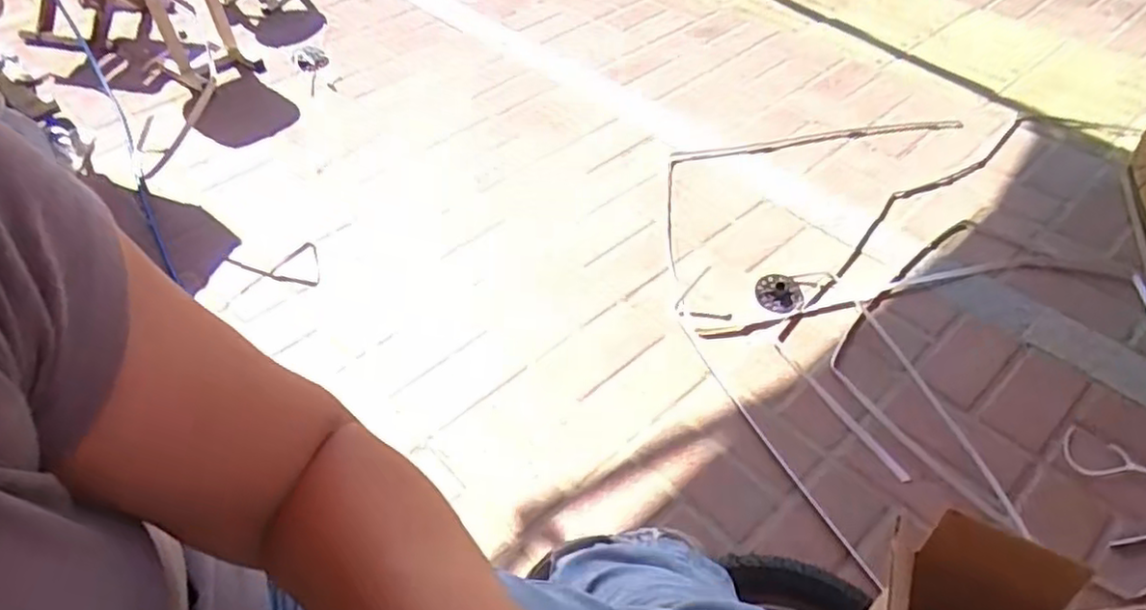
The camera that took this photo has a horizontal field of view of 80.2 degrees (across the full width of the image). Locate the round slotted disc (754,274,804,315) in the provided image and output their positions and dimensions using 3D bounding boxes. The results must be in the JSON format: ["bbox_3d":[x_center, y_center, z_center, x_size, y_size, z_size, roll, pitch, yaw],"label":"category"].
[{"bbox_3d":[0.345,-0.018,1.140,0.076,0.008,0.076,-4,60,6],"label":"round slotted disc"}]

